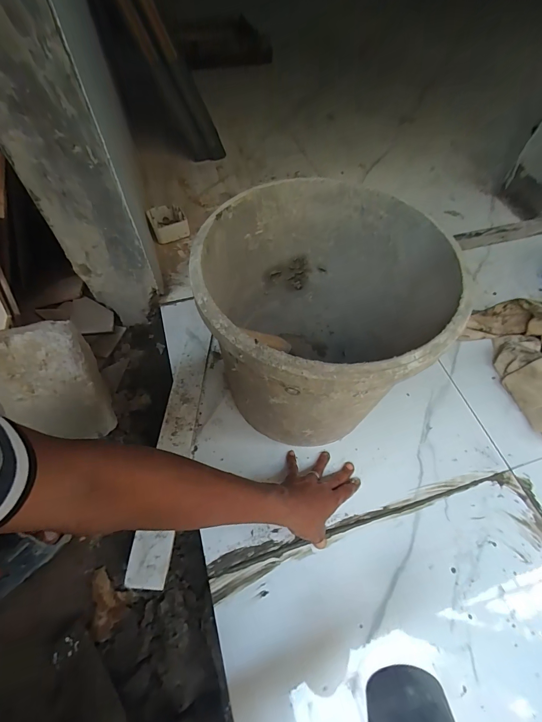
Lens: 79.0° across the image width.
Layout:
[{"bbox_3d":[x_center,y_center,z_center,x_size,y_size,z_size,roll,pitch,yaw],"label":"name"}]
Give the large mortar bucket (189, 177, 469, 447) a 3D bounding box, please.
[{"bbox_3d":[0.063,-0.038,0.482,0.293,0.293,0.293,1,59,-2],"label":"large mortar bucket"}]

